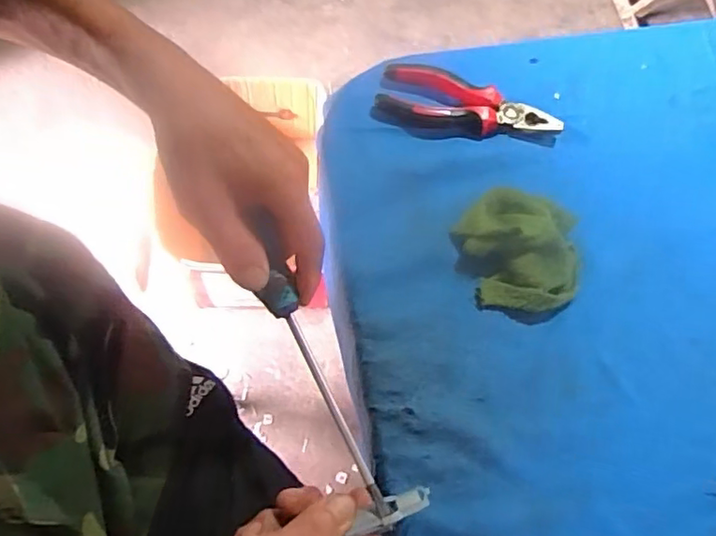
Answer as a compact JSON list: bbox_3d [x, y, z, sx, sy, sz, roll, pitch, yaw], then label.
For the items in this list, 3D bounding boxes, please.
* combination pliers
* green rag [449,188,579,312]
[{"bbox_3d":[0.093,-0.137,0.520,0.154,0.020,0.059,14,66,5],"label":"combination pliers"},{"bbox_3d":[0.125,-0.015,0.470,0.093,0.031,0.098,-5,66,-4],"label":"green rag"}]

